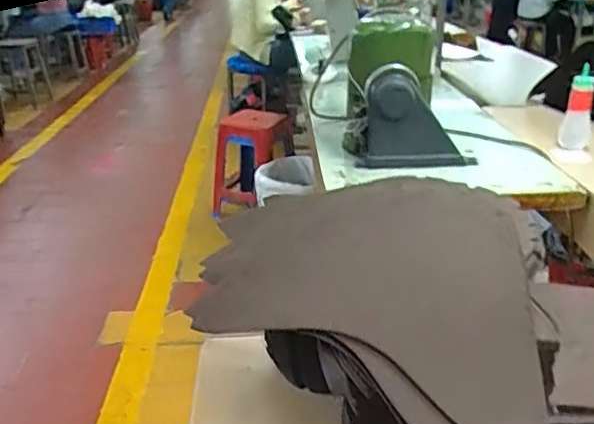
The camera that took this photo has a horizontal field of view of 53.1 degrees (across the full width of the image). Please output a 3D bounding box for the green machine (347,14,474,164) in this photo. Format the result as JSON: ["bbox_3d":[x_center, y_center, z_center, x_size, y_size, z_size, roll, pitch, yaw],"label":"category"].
[{"bbox_3d":[0.251,-0.262,1.348,0.291,0.302,0.214,3,24,7],"label":"green machine"}]

